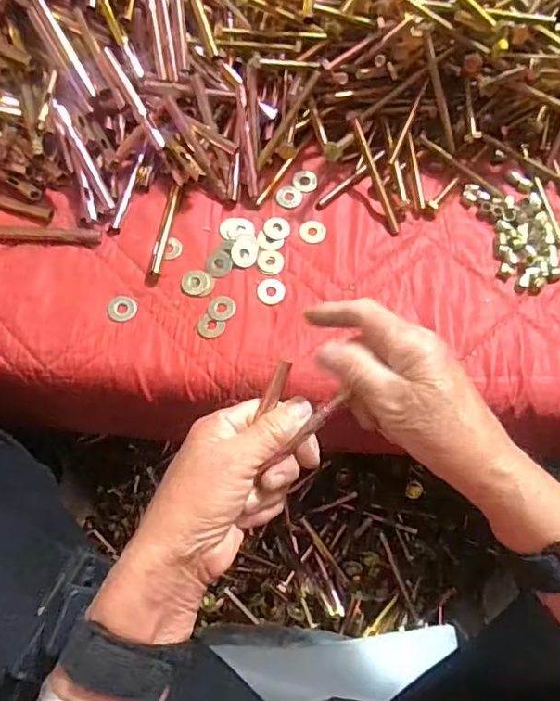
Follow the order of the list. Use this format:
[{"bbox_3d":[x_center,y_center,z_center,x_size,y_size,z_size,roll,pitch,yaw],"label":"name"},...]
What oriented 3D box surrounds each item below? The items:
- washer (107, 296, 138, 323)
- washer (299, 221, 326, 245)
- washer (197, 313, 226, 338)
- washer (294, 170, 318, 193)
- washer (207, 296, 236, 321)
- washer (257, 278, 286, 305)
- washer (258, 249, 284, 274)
[{"bbox_3d":[-0.124,-0.034,0.430,0.022,0.004,0.021,0,71,-1],"label":"washer"},{"bbox_3d":[0.028,-0.100,0.458,0.022,0.004,0.022,0,71,-1],"label":"washer"},{"bbox_3d":[-0.054,-0.018,0.426,0.022,0.004,0.019,24,72,7],"label":"washer"},{"bbox_3d":[0.023,-0.149,0.479,0.021,0.004,0.023,0,71,-1],"label":"washer"},{"bbox_3d":[-0.046,-0.034,0.432,0.022,0.004,0.022,0,71,-1],"label":"washer"},{"bbox_3d":[-0.007,-0.048,0.437,0.022,0.004,0.023,0,71,-1],"label":"washer"},{"bbox_3d":[-0.007,-0.073,0.449,0.021,0.004,0.021,8,71,1],"label":"washer"}]

